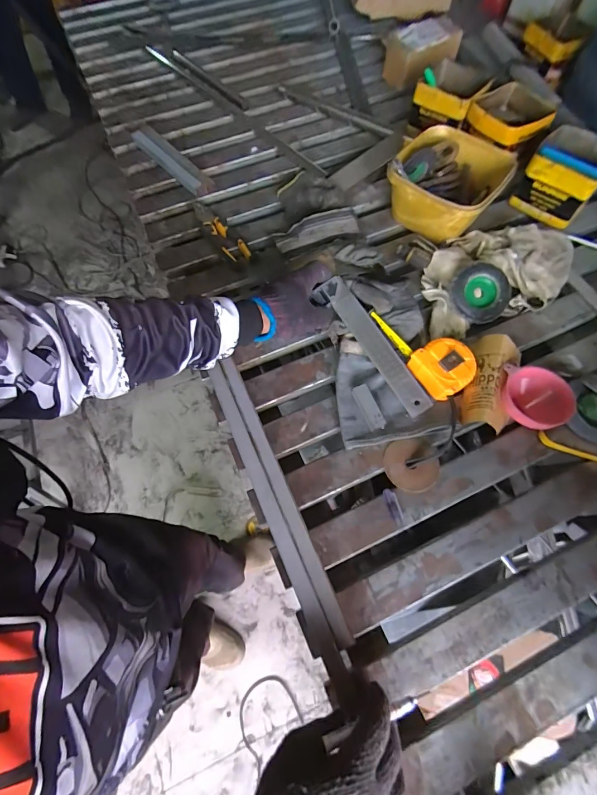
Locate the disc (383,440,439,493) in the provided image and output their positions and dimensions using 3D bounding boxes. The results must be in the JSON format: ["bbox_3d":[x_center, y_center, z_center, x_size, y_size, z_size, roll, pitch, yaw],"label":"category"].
[{"bbox_3d":[0.151,0.091,0.480,0.069,0.009,0.069,-1,68,3],"label":"disc"}]

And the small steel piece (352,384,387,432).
[{"bbox_3d":[0.097,0.014,0.499,0.022,0.018,0.064,-21,68,-8],"label":"small steel piece"}]

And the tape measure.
[{"bbox_3d":[0.187,-0.072,0.523,0.079,0.034,0.152,-30,69,-12],"label":"tape measure"}]

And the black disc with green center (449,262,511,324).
[{"bbox_3d":[0.285,-0.162,0.557,0.087,0.013,0.086,0,99,1],"label":"black disc with green center"}]

